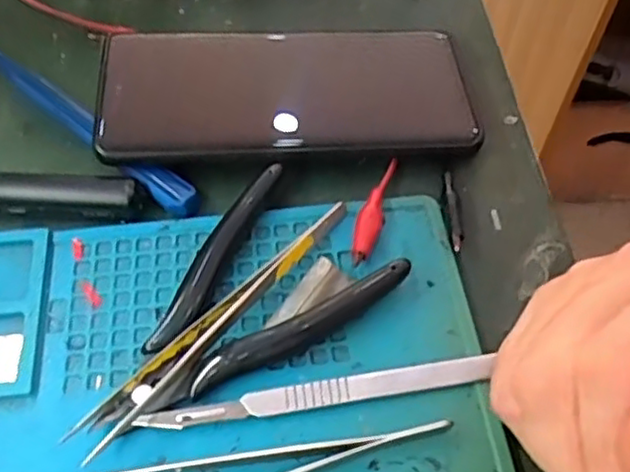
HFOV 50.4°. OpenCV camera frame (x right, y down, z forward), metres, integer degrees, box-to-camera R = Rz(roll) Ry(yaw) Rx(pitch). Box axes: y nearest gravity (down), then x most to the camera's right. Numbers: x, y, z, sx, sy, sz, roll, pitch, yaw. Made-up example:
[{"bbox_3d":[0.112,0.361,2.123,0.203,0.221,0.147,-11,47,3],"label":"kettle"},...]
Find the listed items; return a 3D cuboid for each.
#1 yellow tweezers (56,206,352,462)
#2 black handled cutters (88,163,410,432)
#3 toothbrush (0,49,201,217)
[{"bbox_3d":[-0.031,0.031,0.246,0.011,0.010,0.131,39,64,22],"label":"yellow tweezers"},{"bbox_3d":[-0.031,0.027,0.247,0.113,0.012,0.070,-39,65,-23],"label":"black handled cutters"},{"bbox_3d":[-0.119,-0.064,0.305,0.183,0.014,0.015,37,64,21],"label":"toothbrush"}]

